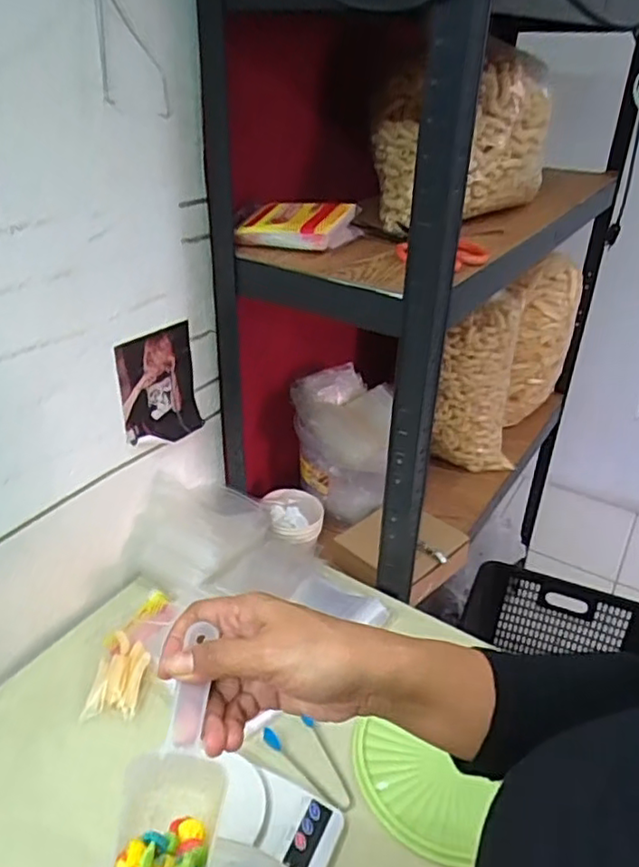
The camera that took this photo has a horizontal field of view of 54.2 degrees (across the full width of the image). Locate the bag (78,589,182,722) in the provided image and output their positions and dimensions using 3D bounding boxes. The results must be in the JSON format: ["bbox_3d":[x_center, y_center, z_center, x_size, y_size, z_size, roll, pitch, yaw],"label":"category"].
[{"bbox_3d":[-0.229,0.263,0.761,0.082,0.030,0.182,8,32,10],"label":"bag"}]

